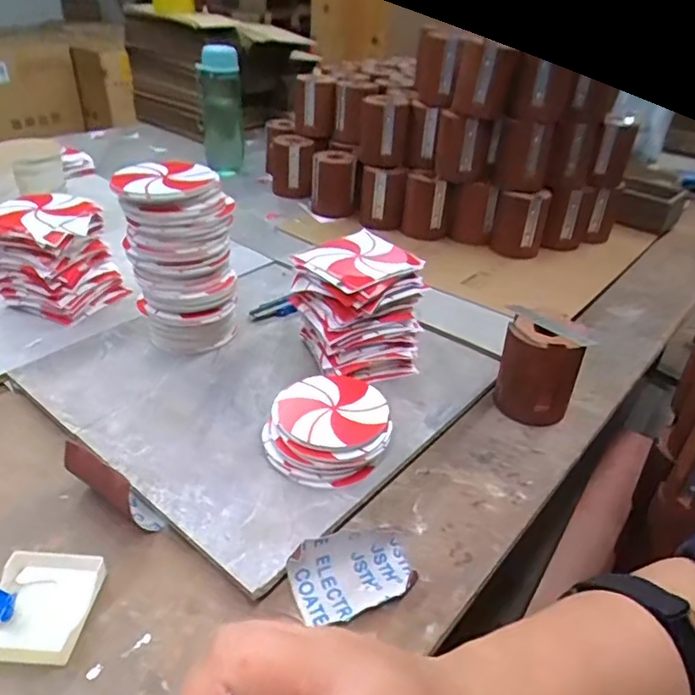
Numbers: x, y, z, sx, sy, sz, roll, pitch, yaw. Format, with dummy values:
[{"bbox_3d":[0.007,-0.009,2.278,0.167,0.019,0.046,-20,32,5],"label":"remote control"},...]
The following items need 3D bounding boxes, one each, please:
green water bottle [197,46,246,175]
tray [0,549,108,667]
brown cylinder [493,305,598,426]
[{"bbox_3d":[-0.251,-0.470,1.158,0.084,0.231,0.077,-5,34,-11],"label":"green water bottle"},{"bbox_3d":[-0.222,0.184,0.417,0.074,0.017,0.085,6,34,4],"label":"tray"},{"bbox_3d":[0.201,0.022,0.606,0.082,0.102,0.070,11,35,12],"label":"brown cylinder"}]

